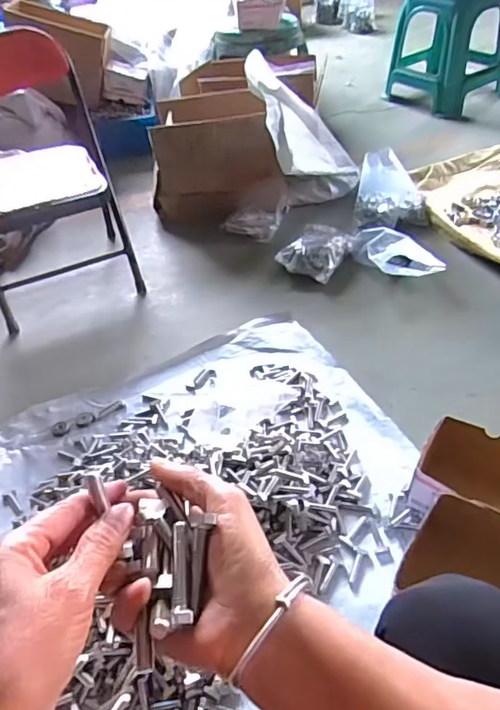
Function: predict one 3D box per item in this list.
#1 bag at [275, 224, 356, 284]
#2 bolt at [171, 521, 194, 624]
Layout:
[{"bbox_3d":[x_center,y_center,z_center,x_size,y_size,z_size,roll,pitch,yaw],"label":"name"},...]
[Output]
[{"bbox_3d":[0.159,-0.249,1.276,0.135,0.061,0.161,20,49,27],"label":"bag"},{"bbox_3d":[-0.036,0.112,0.279,0.009,0.009,0.053,-8,48,-2],"label":"bolt"}]

